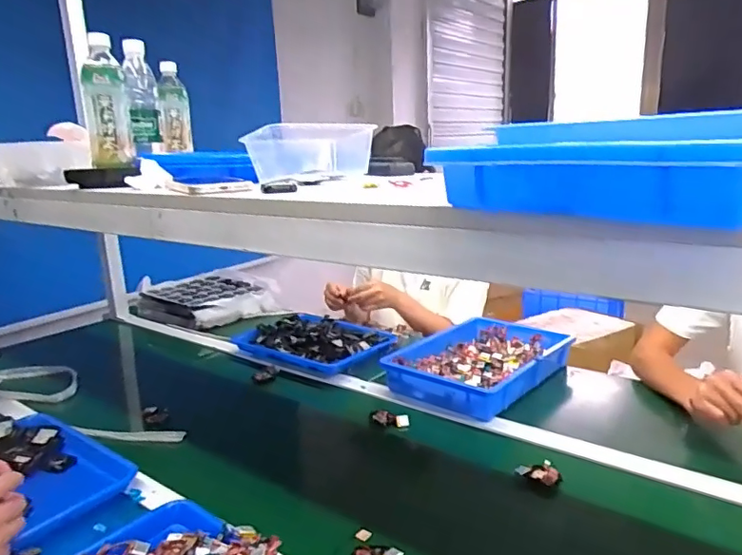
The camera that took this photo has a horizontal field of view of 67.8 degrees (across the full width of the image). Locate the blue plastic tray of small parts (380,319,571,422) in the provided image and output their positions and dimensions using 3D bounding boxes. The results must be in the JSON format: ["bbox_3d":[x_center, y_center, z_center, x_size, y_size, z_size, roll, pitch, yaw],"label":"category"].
[{"bbox_3d":[0.220,0.168,1.135,0.268,0.054,0.377,11,19,43],"label":"blue plastic tray of small parts"}]

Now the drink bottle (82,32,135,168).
[{"bbox_3d":[-0.386,-0.249,0.804,0.059,0.168,0.054,-8,15,-23],"label":"drink bottle"}]

